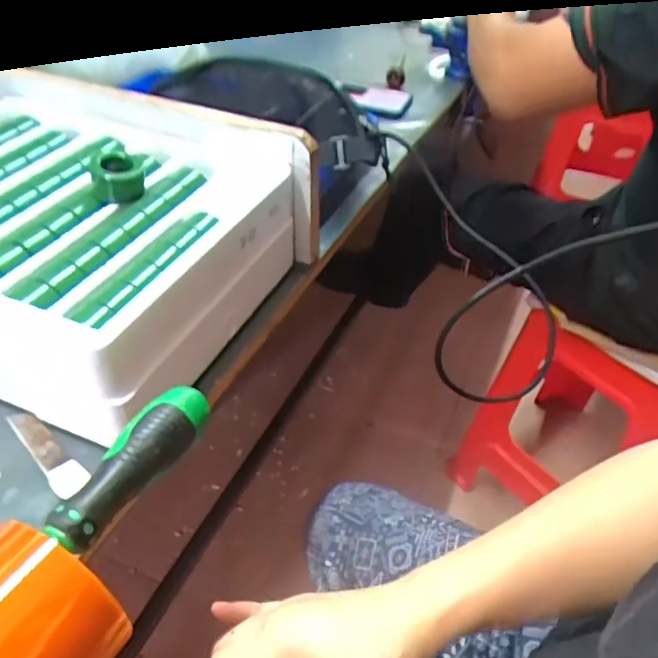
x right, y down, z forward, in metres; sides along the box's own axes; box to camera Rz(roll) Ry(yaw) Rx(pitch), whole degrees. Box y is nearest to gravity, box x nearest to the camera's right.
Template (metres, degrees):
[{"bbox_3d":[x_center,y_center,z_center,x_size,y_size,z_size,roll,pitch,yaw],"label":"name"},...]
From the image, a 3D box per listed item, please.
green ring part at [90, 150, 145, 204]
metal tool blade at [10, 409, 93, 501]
[{"bbox_3d":[-0.171,-0.122,0.501,0.039,0.030,0.039,-12,43,-16],"label":"green ring part"},{"bbox_3d":[-0.191,0.082,0.422,0.021,0.005,0.092,-30,51,-32],"label":"metal tool blade"}]

